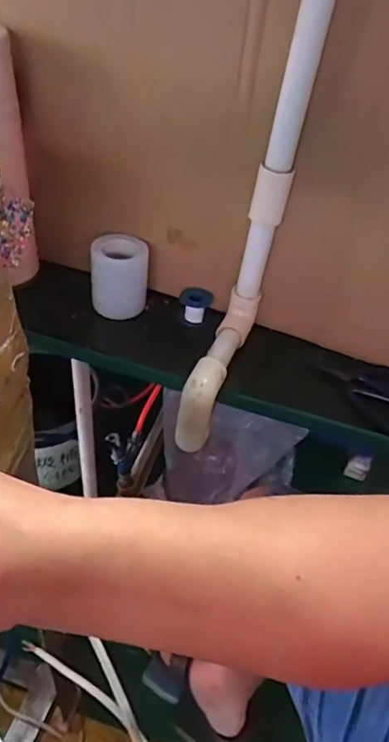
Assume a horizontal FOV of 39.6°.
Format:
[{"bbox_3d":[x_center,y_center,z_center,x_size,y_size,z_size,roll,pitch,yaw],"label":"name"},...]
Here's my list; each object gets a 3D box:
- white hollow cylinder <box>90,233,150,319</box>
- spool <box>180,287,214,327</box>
[{"bbox_3d":[-0.068,-0.087,0.500,0.051,0.066,0.043,5,44,-3],"label":"white hollow cylinder"},{"bbox_3d":[0.000,-0.063,0.516,0.028,0.029,0.030,20,45,12],"label":"spool"}]

